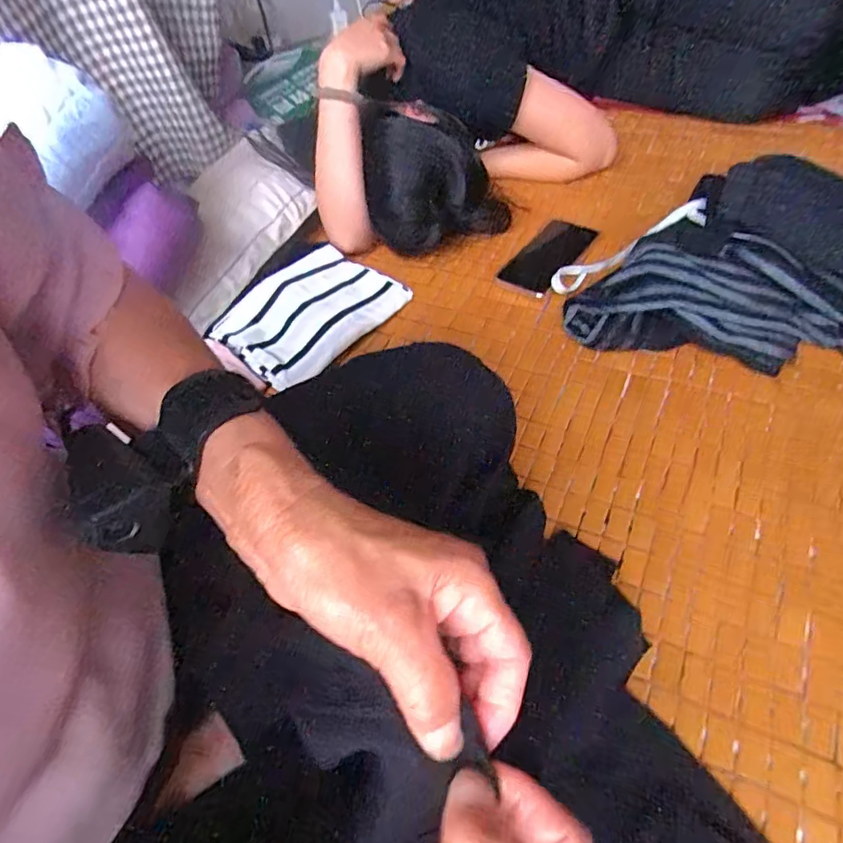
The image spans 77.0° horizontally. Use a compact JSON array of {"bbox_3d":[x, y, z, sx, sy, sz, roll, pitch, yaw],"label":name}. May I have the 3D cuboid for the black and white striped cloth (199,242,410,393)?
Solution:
[{"bbox_3d":[-0.138,-0.138,0.669,0.147,0.024,0.225,37,61,7],"label":"black and white striped cloth"}]

